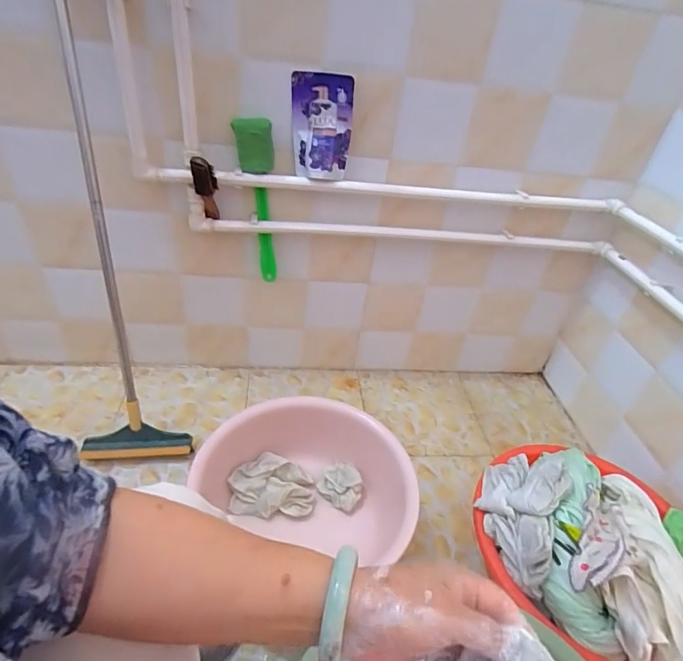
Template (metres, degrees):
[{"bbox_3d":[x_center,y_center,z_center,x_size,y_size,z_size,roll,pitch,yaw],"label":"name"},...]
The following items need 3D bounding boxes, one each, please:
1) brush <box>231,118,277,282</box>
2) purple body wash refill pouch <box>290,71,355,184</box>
[{"bbox_3d":[-0.172,-0.260,0.932,0.073,0.348,0.054,-8,33,-11],"label":"brush"},{"bbox_3d":[-0.038,-0.402,0.869,0.120,0.180,0.039,2,33,4],"label":"purple body wash refill pouch"}]

